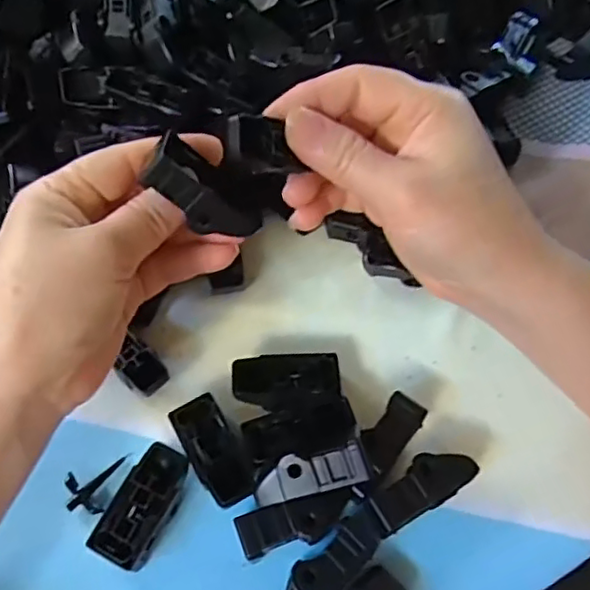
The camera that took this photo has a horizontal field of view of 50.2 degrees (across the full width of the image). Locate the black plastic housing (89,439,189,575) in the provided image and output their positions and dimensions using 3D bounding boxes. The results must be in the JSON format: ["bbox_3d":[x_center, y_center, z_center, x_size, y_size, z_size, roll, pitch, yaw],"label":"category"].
[{"bbox_3d":[-0.063,0.089,0.266,0.023,0.018,0.048,26,64,13],"label":"black plastic housing"}]

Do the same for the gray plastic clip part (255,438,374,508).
[{"bbox_3d":[0.006,0.070,0.251,0.046,0.010,0.017,-20,90,7],"label":"gray plastic clip part"}]

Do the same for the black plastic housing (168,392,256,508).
[{"bbox_3d":[-0.035,0.069,0.277,0.021,0.020,0.049,-28,65,-15],"label":"black plastic housing"}]

